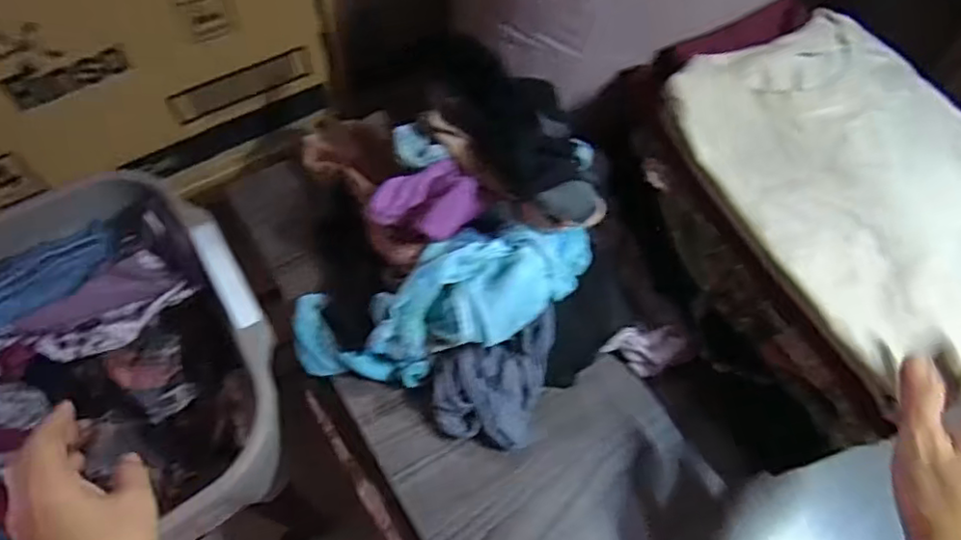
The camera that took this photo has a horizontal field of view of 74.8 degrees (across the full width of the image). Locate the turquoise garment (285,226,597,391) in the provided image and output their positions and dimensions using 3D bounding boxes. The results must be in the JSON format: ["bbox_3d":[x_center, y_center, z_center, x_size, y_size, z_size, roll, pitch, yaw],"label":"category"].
[{"bbox_3d":[-0.035,0.034,0.542,0.260,0.087,0.096,-23,62,15],"label":"turquoise garment"}]

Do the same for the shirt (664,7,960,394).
[{"bbox_3d":[0.315,-0.074,0.486,0.241,0.050,0.290,-25,65,-15],"label":"shirt"}]

